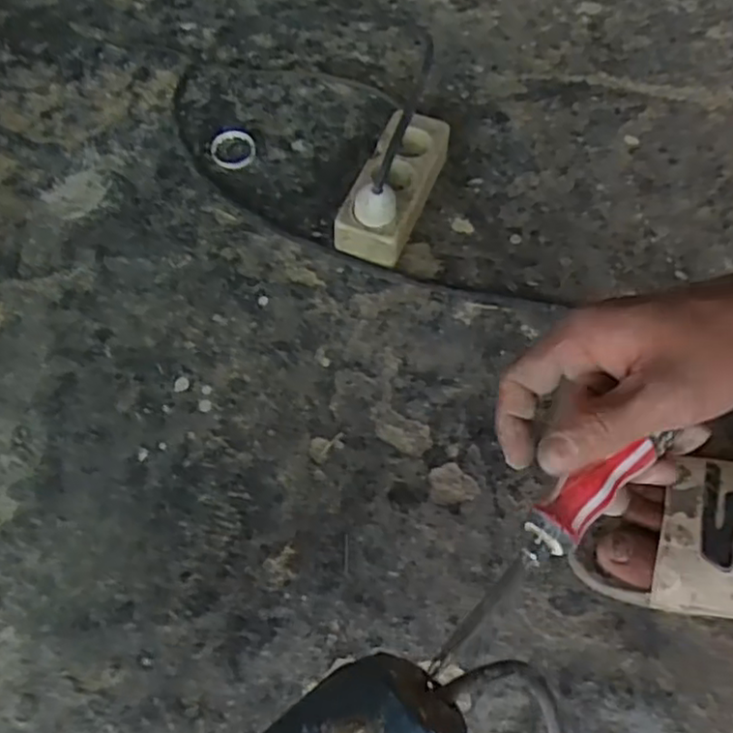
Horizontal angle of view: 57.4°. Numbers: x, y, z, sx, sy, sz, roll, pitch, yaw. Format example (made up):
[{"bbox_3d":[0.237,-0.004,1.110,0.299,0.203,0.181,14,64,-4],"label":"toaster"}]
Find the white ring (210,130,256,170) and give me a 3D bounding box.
[{"bbox_3d":[-0.127,-0.209,0.643,0.042,0.005,0.048,-20,65,-8],"label":"white ring"}]

